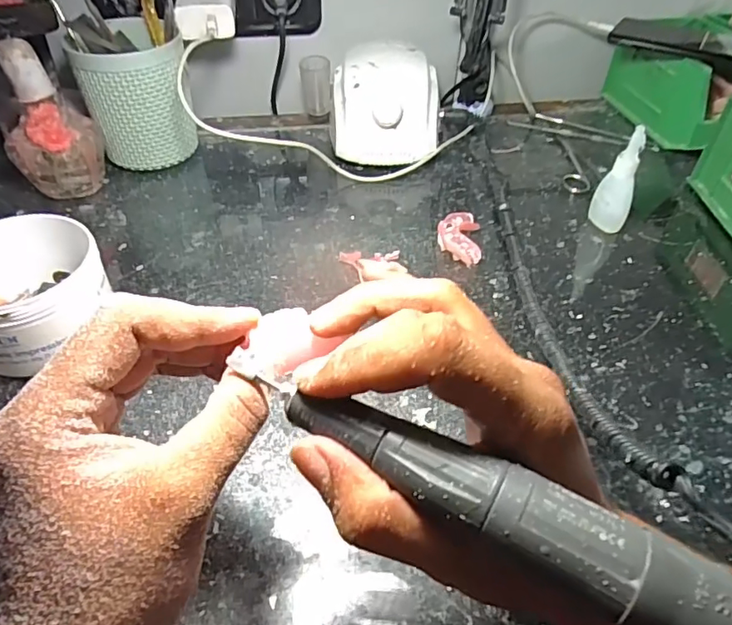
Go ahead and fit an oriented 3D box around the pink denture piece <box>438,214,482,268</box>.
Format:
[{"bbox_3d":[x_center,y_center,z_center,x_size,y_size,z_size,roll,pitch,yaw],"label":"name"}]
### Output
[{"bbox_3d":[0.076,-0.061,0.443,0.034,0.014,0.056,6,45,4],"label":"pink denture piece"}]

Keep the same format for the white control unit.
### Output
[{"bbox_3d":[0.018,-0.204,0.538,0.102,0.083,0.116,1,45,-1],"label":"white control unit"}]

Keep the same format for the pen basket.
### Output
[{"bbox_3d":[-0.211,-0.199,0.499,0.088,0.117,0.086,-19,48,-20],"label":"pen basket"}]

